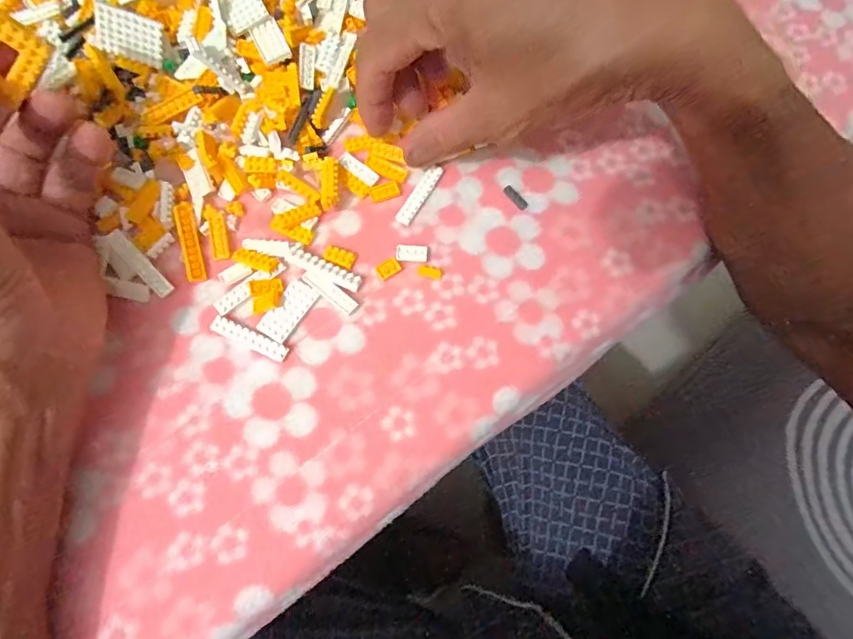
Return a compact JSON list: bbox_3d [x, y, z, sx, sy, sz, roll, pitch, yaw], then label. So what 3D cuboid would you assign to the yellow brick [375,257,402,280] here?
[{"bbox_3d":[-0.020,-0.027,0.254,0.012,0.005,0.008,-33,77,-10],"label":"yellow brick"}]

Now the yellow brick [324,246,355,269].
[{"bbox_3d":[-0.046,-0.033,0.254,0.015,0.006,0.009,17,74,3],"label":"yellow brick"}]

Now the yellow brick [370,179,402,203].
[{"bbox_3d":[-0.022,-0.071,0.266,0.018,0.004,0.009,-18,75,-7],"label":"yellow brick"}]

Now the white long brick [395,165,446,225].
[{"bbox_3d":[-0.003,-0.069,0.267,0.008,0.005,0.040,29,75,7],"label":"white long brick"}]

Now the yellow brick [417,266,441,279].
[{"bbox_3d":[0.002,-0.025,0.255,0.013,0.004,0.006,9,74,1],"label":"yellow brick"}]

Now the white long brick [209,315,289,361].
[{"bbox_3d":[-0.088,0.010,0.240,0.040,0.005,0.008,24,74,5],"label":"white long brick"}]

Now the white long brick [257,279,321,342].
[{"bbox_3d":[-0.069,-0.005,0.242,0.016,0.004,0.032,34,75,8],"label":"white long brick"}]

